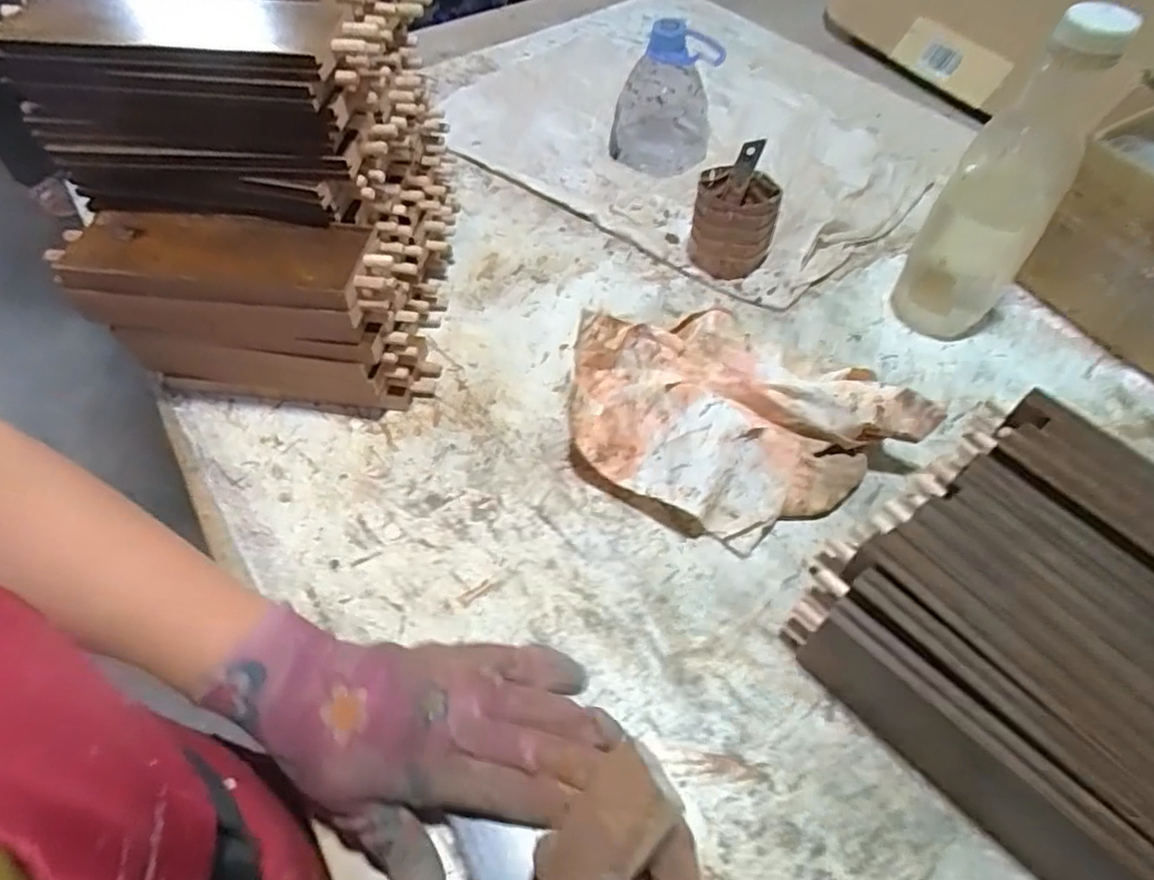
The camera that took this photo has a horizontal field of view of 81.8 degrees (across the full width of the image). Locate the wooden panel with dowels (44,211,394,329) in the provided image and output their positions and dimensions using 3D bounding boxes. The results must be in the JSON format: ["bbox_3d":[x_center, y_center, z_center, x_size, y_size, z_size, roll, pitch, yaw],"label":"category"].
[{"bbox_3d":[-0.220,-0.113,0.423,0.196,0.023,0.062,5,54,4],"label":"wooden panel with dowels"}]

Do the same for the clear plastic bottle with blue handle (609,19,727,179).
[{"bbox_3d":[0.085,-0.332,0.644,0.099,0.123,0.069,6,54,5],"label":"clear plastic bottle with blue handle"}]

